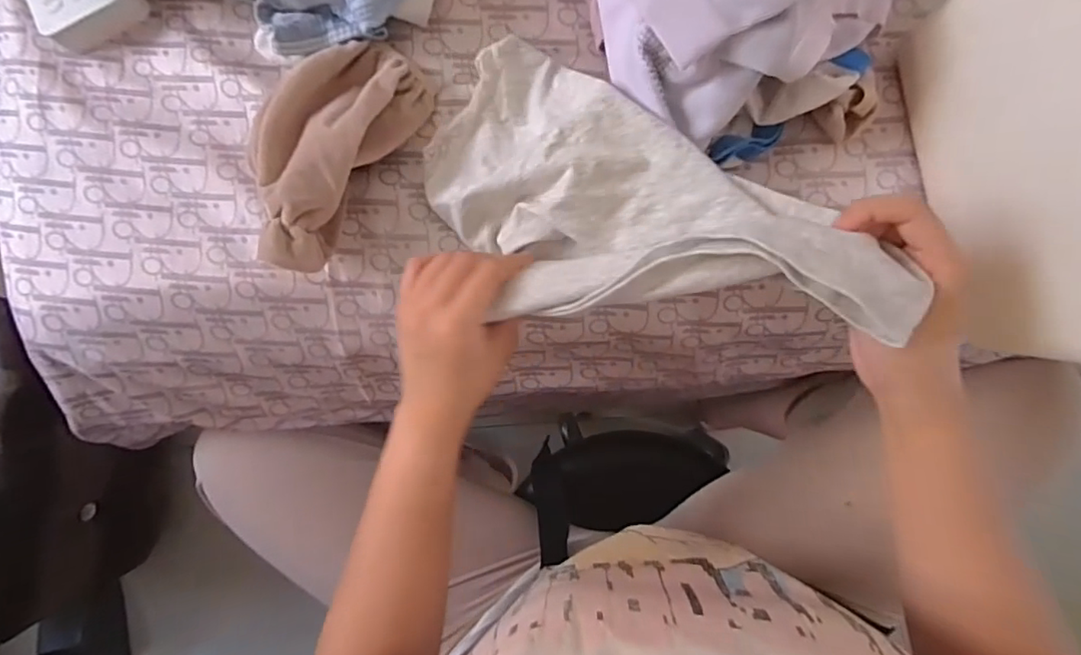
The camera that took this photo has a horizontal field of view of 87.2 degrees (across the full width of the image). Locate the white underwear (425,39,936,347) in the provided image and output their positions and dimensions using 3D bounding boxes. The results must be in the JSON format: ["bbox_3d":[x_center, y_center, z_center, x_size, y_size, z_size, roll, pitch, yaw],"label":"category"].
[{"bbox_3d":[0.062,-0.067,0.362,0.311,0.066,0.165,28,90,26],"label":"white underwear"}]

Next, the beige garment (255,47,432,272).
[{"bbox_3d":[-0.150,-0.128,0.405,0.081,0.062,0.168,32,90,2],"label":"beige garment"}]

